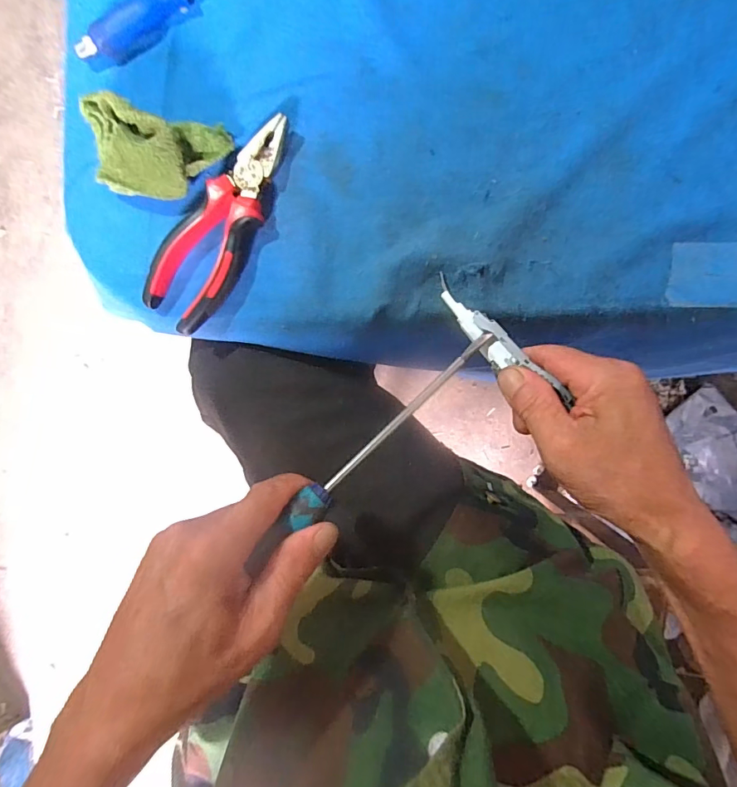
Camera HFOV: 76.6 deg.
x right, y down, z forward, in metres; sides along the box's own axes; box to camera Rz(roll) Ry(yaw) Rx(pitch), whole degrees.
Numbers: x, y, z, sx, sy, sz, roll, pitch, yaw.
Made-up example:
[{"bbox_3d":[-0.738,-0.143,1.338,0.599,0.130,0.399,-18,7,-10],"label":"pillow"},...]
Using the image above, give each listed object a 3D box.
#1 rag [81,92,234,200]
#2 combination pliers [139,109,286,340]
[{"bbox_3d":[-0.151,-0.168,0.325,0.104,0.042,0.059,10,91,7],"label":"rag"},{"bbox_3d":[-0.103,-0.120,0.329,0.057,0.019,0.155,29,94,6],"label":"combination pliers"}]

